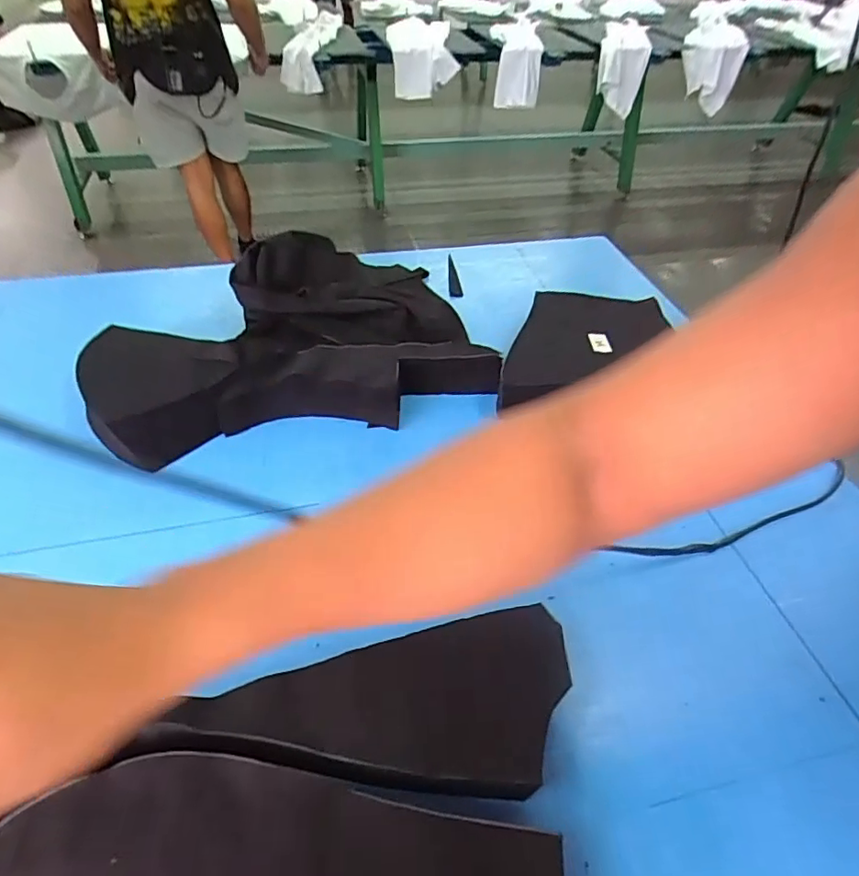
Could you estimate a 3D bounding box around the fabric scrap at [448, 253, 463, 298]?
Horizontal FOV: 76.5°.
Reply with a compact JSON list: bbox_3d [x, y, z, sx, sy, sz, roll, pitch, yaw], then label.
[{"bbox_3d":[0.043,-0.287,0.964,0.024,0.006,0.115,5,56,-16],"label":"fabric scrap"}]

